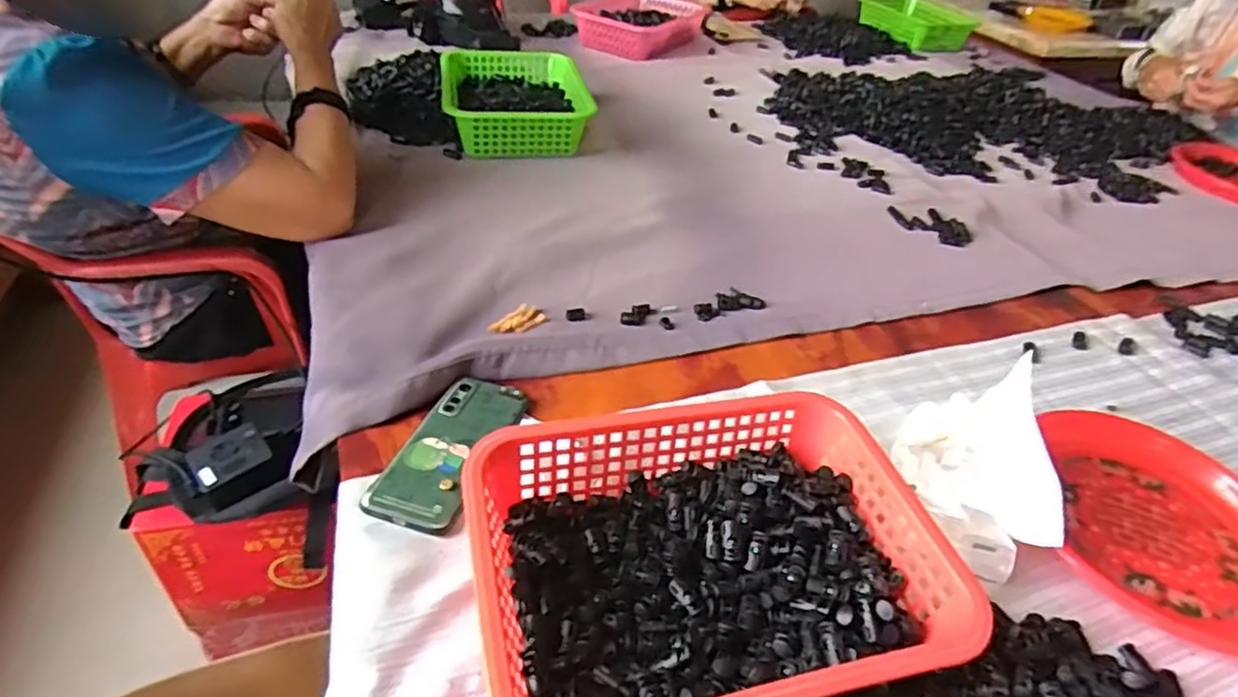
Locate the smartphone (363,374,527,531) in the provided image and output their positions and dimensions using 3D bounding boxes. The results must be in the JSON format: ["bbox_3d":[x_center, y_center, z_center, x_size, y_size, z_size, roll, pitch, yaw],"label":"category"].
[{"bbox_3d":[-0.139,0.081,0.566,0.073,0.007,0.161,16,42,12],"label":"smartphone"}]

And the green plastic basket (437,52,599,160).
[{"bbox_3d":[-0.166,-0.397,1.089,0.218,0.067,0.272,-4,42,-11],"label":"green plastic basket"}]

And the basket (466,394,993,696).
[{"bbox_3d":[0.058,0.143,0.459,0.297,0.073,0.214,-6,43,-13],"label":"basket"}]

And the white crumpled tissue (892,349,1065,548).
[{"bbox_3d":[0.281,0.081,0.552,0.080,0.106,0.173,6,41,0],"label":"white crumpled tissue"}]

